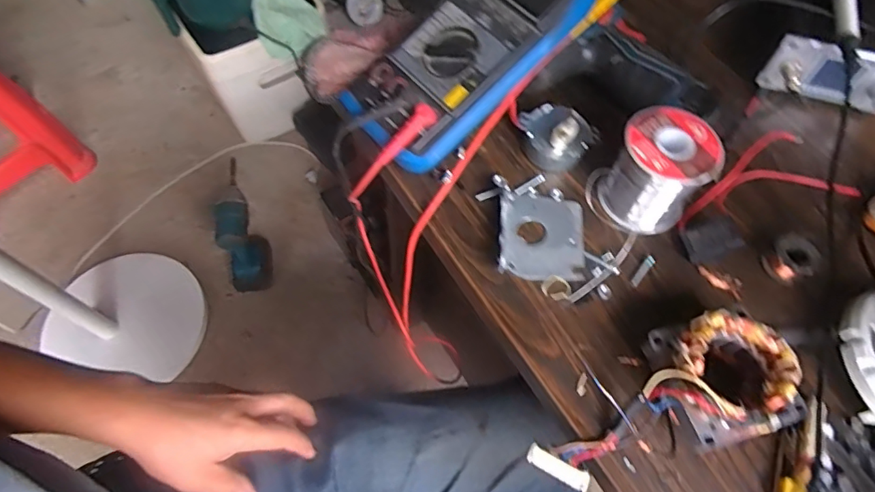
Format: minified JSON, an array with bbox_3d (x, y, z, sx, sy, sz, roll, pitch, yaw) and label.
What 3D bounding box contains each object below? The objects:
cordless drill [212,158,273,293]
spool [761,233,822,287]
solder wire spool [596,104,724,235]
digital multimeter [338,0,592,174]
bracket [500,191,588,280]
[{"bbox_3d":[-0.423,-0.030,1.102,0.100,0.259,0.174,-16,63,-11],"label":"cordless drill"},{"bbox_3d":[0.259,0.010,0.381,0.029,0.028,0.030,-28,66,-16],"label":"spool"},{"bbox_3d":[0.160,-0.053,0.384,0.059,0.073,0.064,1,61,-2],"label":"solder wire spool"},{"bbox_3d":[0.023,-0.149,0.397,0.197,0.047,0.093,-45,70,2],"label":"digital multimeter"},{"bbox_3d":[0.078,-0.007,0.389,0.062,0.006,0.070,7,61,1],"label":"bracket"}]

